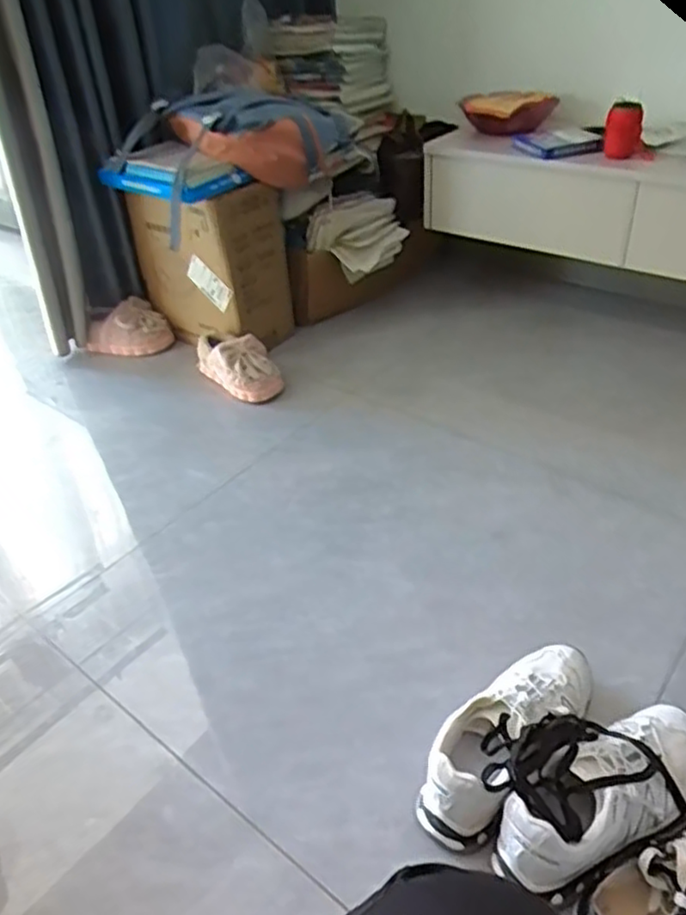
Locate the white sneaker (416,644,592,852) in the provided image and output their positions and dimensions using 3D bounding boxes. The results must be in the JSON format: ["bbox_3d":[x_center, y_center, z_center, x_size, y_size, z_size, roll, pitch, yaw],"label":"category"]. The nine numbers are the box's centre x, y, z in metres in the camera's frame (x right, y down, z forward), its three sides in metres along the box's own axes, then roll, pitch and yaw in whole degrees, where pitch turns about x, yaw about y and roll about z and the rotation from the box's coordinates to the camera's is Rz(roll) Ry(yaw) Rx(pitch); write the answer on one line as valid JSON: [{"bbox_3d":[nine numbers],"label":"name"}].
[{"bbox_3d":[0.192,0.308,0.794,0.092,0.109,0.270,28,48,36],"label":"white sneaker"}]

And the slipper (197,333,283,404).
[{"bbox_3d":[-0.239,-0.219,1.506,0.106,0.088,0.258,-28,44,-28],"label":"slipper"}]

